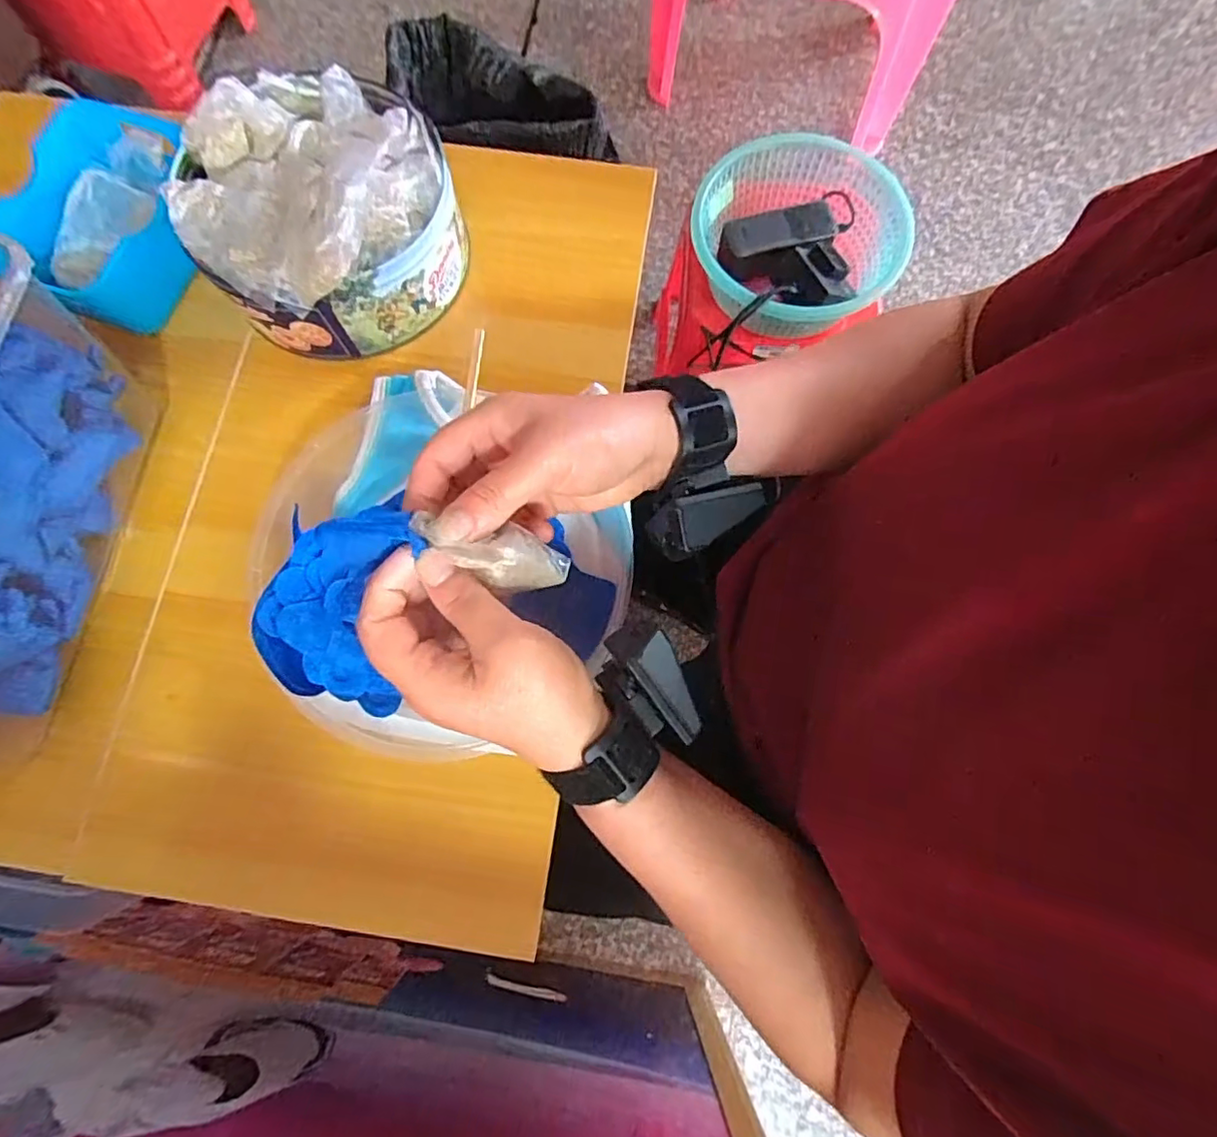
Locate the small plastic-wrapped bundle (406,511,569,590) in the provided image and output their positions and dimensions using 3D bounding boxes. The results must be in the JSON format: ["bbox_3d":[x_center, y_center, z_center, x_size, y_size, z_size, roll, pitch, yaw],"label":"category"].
[{"bbox_3d":[-0.055,-0.005,0.294,0.082,0.026,0.030,13,73,-33],"label":"small plastic-wrapped bundle"}]

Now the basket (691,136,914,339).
[{"bbox_3d":[0.220,-0.379,0.694,0.225,0.080,0.220,0,76,0],"label":"basket"}]

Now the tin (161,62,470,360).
[{"bbox_3d":[-0.206,-0.260,0.424,0.173,0.101,0.176,0,76,0],"label":"tin"}]

